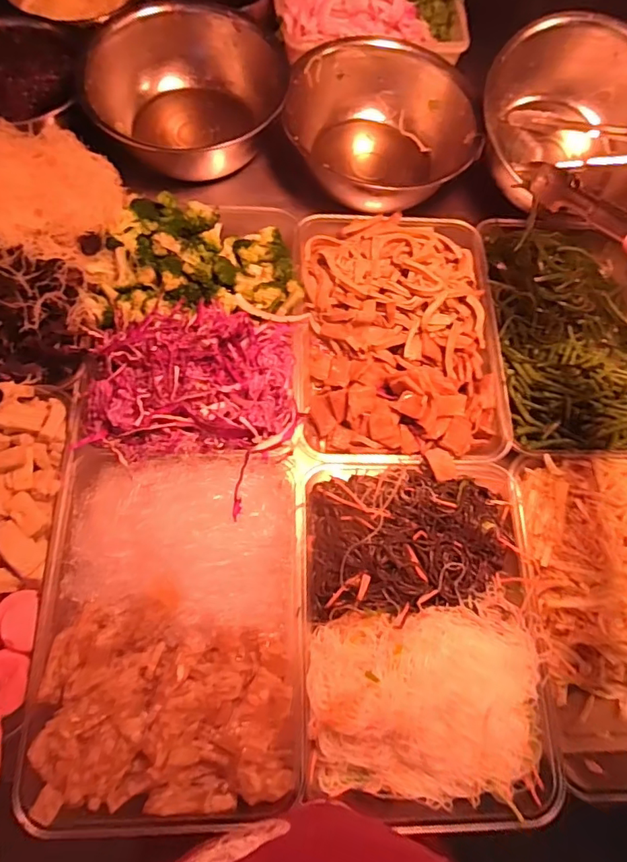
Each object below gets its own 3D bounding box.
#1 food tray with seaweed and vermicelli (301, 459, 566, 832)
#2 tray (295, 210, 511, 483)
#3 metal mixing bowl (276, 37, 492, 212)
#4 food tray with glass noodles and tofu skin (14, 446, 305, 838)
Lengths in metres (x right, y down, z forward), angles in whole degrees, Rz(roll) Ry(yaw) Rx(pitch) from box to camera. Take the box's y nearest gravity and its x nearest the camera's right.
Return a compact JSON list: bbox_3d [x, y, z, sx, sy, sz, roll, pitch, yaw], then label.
[{"bbox_3d":[0.115,0.208,0.542,0.255,0.073,0.358,1,71,-5],"label":"food tray with seaweed and vermicelli"},{"bbox_3d":[0.111,-0.124,0.665,0.249,0.067,0.356,1,71,-5],"label":"tray"},{"bbox_3d":[0.103,-0.456,0.769,0.251,0.128,0.248,1,71,-4],"label":"metal mixing bowl"},{"bbox_3d":[-0.141,0.195,0.523,0.258,0.055,0.353,0,71,-5],"label":"food tray with glass noodles and tofu skin"}]

